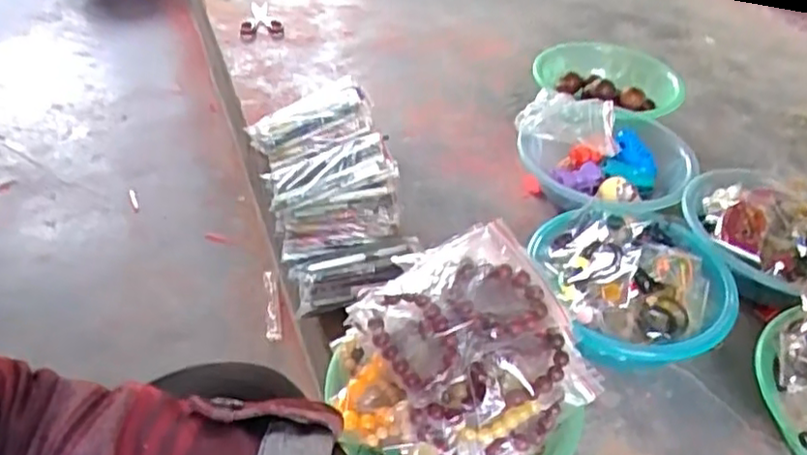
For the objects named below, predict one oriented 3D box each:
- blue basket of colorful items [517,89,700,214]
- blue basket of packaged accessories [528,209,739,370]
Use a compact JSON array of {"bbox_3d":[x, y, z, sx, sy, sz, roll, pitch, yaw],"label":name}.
[{"bbox_3d":[0.272,-0.088,0.937,0.226,0.096,0.228,2,41,-1],"label":"blue basket of colorful items"},{"bbox_3d":[0.251,0.071,0.753,0.200,0.100,0.200,-3,41,-6],"label":"blue basket of packaged accessories"}]

